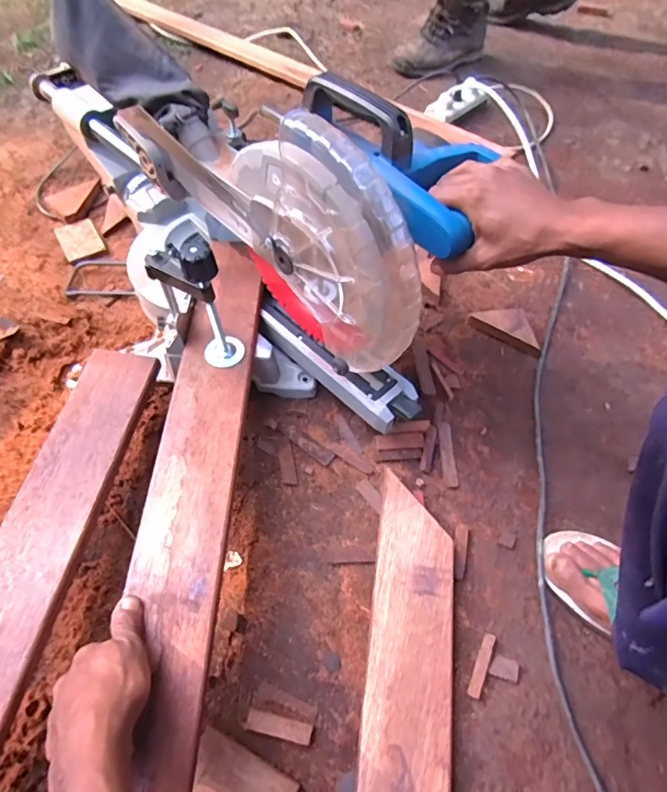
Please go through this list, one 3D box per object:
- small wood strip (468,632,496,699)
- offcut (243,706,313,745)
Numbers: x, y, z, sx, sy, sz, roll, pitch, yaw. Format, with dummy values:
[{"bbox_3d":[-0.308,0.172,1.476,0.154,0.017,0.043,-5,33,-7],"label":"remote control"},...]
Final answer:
[{"bbox_3d":[0.160,0.290,0.529,0.014,0.005,0.064,22,58,15],"label":"small wood strip"},{"bbox_3d":[-0.056,0.339,0.504,0.068,0.013,0.019,11,56,8],"label":"offcut"}]

